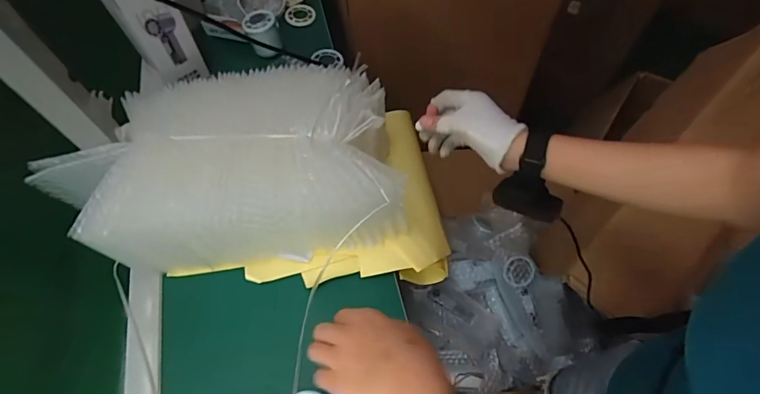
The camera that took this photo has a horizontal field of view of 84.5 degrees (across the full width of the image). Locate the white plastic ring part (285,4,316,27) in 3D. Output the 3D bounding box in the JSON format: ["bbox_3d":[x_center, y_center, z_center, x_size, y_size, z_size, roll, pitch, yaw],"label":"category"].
[{"bbox_3d":[-0.153,-0.353,0.805,0.056,0.009,0.064,-7,61,-1],"label":"white plastic ring part"}]

